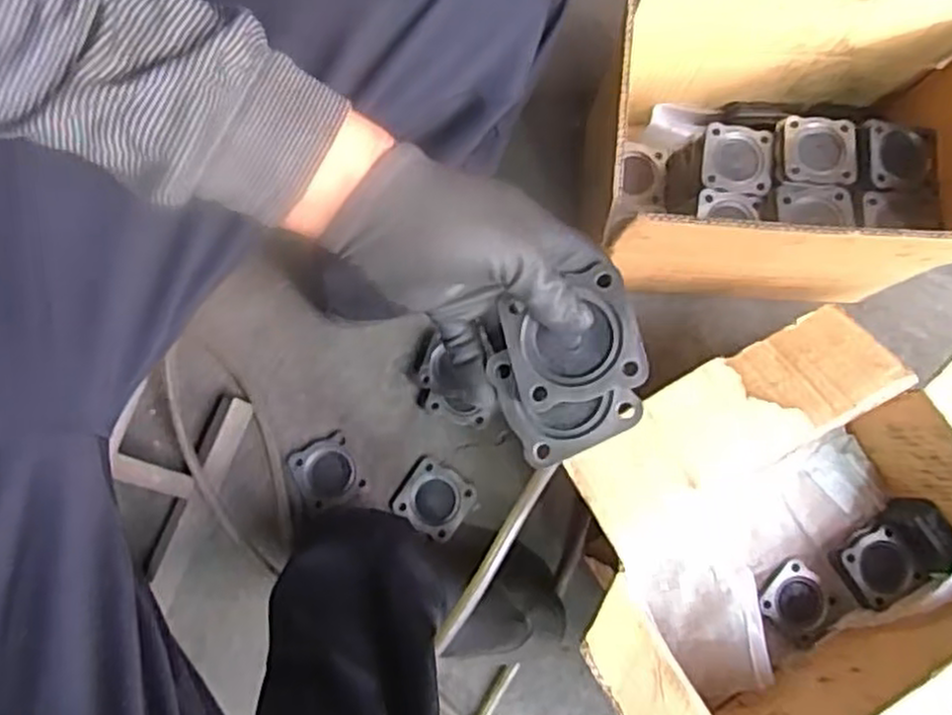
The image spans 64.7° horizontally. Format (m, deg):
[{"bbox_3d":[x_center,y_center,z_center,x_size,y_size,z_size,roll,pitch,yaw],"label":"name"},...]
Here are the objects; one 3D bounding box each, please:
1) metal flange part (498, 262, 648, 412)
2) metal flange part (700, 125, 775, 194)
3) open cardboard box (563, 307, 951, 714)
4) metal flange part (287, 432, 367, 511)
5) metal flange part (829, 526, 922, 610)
[{"bbox_3d":[0.052,-0.009,0.404,0.067,0.014,0.063,-16,78,-2],"label":"metal flange part"},{"bbox_3d":[0.257,-0.193,0.733,0.068,0.009,0.066,7,78,-1],"label":"metal flange part"},{"bbox_3d":[0.304,0.170,0.681,0.475,0.231,0.368,-28,81,-7],"label":"open cardboard box"},{"bbox_3d":[-0.153,0.118,0.771,0.062,0.007,0.066,-27,81,-10],"label":"metal flange part"},{"bbox_3d":[0.403,0.211,0.762,0.064,0.024,0.066,-31,79,-5],"label":"metal flange part"}]

